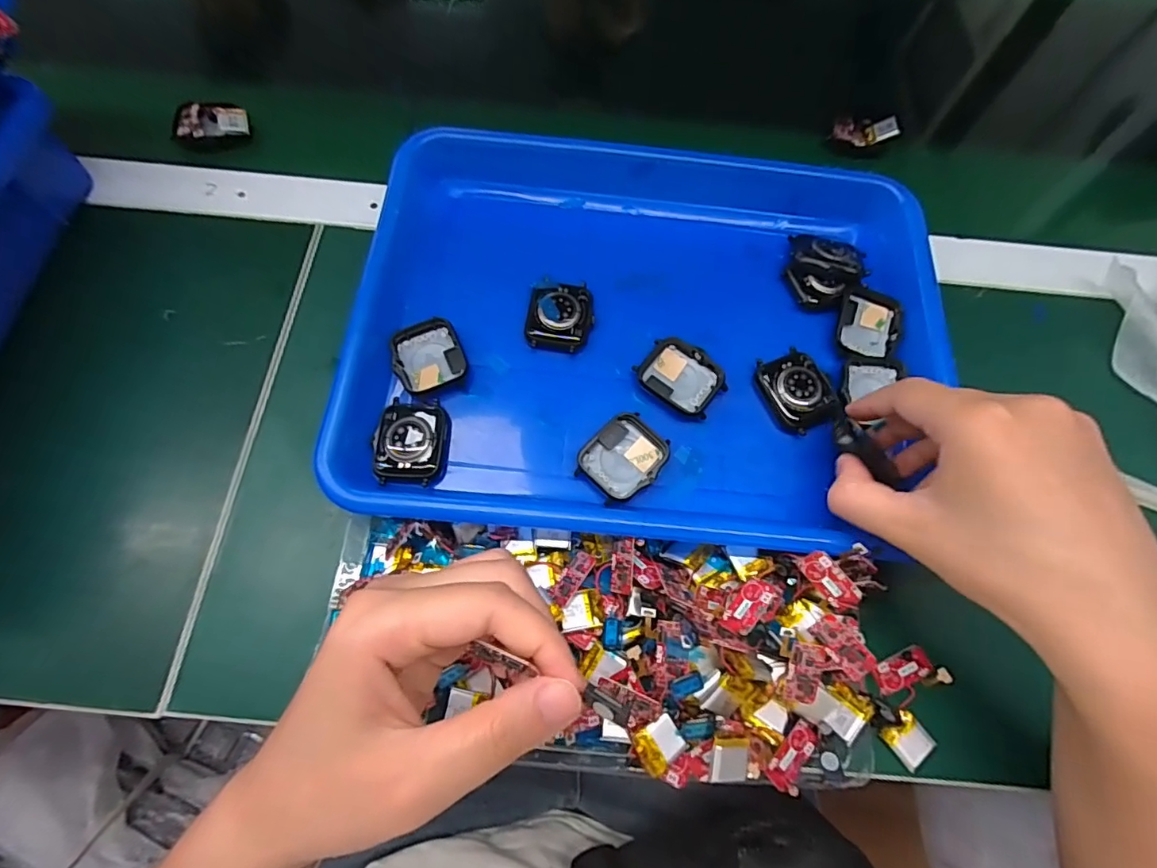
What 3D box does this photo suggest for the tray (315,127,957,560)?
[{"bbox_3d":[0.043,-0.066,0.305,0.316,0.034,0.245,4,67,0],"label":"tray"}]

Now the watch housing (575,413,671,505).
[{"bbox_3d":[0.024,0.013,0.283,0.037,0.008,0.045,40,72,13],"label":"watch housing"}]

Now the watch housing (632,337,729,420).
[{"bbox_3d":[0.058,-0.032,0.301,0.045,0.011,0.035,34,70,11],"label":"watch housing"}]

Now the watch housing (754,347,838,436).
[{"bbox_3d":[0.122,-0.025,0.300,0.035,0.011,0.045,-18,70,-9],"label":"watch housing"}]

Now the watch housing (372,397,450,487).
[{"bbox_3d":[-0.087,0.003,0.280,0.035,0.008,0.044,5,68,0],"label":"watch housing"}]

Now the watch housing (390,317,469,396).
[{"bbox_3d":[-0.082,-0.042,0.296,0.038,0.011,0.039,-27,71,-13],"label":"watch housing"}]

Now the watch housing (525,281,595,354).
[{"bbox_3d":[-0.011,-0.068,0.311,0.036,0.012,0.043,8,68,1],"label":"watch housing"}]

